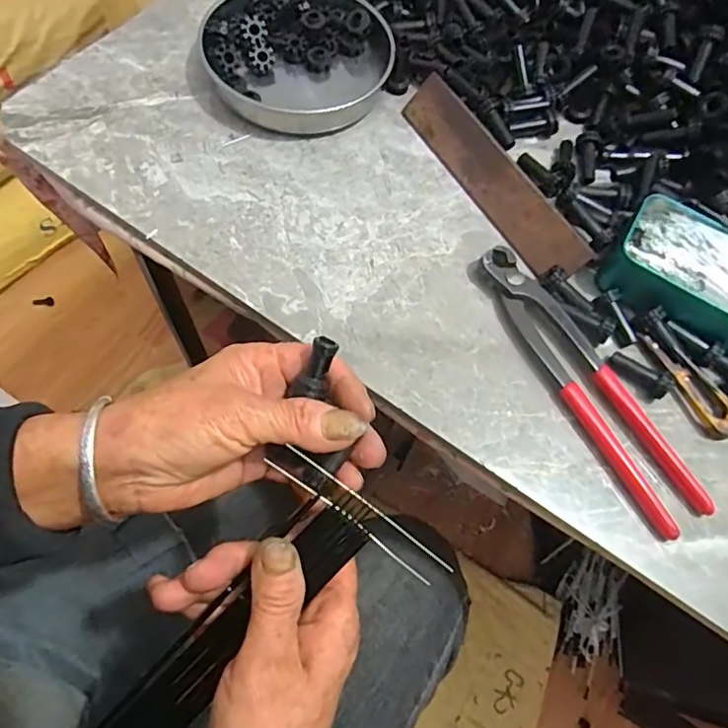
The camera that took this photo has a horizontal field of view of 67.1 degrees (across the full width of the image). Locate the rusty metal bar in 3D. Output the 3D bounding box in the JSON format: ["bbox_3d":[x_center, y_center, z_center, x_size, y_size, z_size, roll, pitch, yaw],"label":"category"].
[{"bbox_3d":[0.087,-0.130,0.385,0.037,0.010,0.177,-41,70,22],"label":"rusty metal bar"}]

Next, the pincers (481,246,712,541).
[{"bbox_3d":[0.136,0.009,0.339,0.037,0.014,0.197,-27,72,-16],"label":"pincers"}]

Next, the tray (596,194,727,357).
[{"bbox_3d":[0.233,-0.045,0.347,0.151,0.027,0.074,33,67,9],"label":"tray"}]

